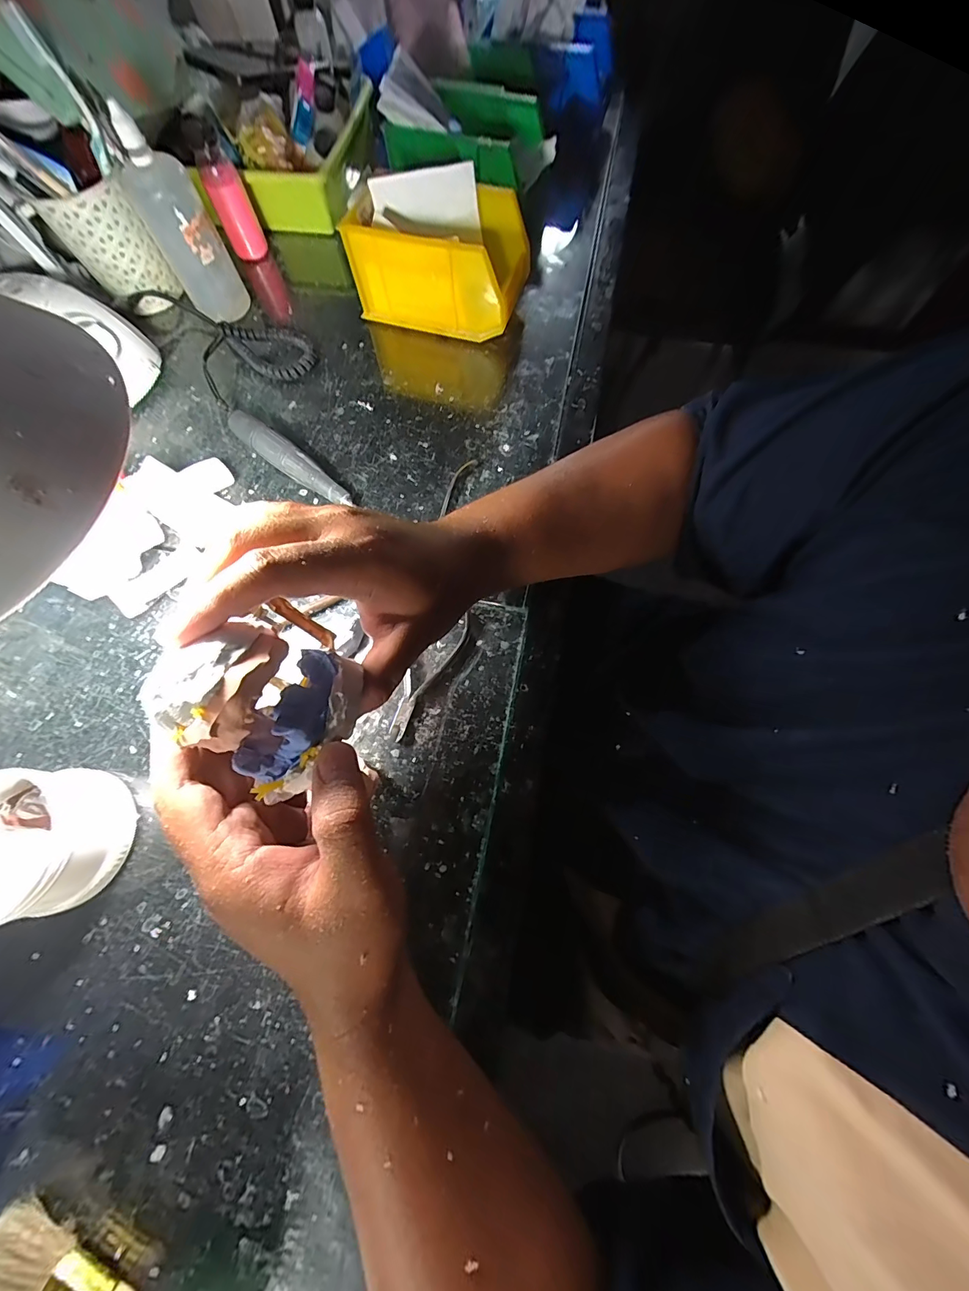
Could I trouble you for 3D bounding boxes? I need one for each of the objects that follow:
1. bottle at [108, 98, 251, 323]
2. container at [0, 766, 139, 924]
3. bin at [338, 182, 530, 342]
[{"bbox_3d":[-0.310,-0.428,0.442,0.062,0.146,0.061,25,73,9],"label":"bottle"},{"bbox_3d":[-0.315,0.135,0.295,0.109,0.061,0.090,-5,71,0],"label":"container"},{"bbox_3d":[-0.046,-0.410,0.456,0.172,0.094,0.099,17,72,7],"label":"bin"}]

